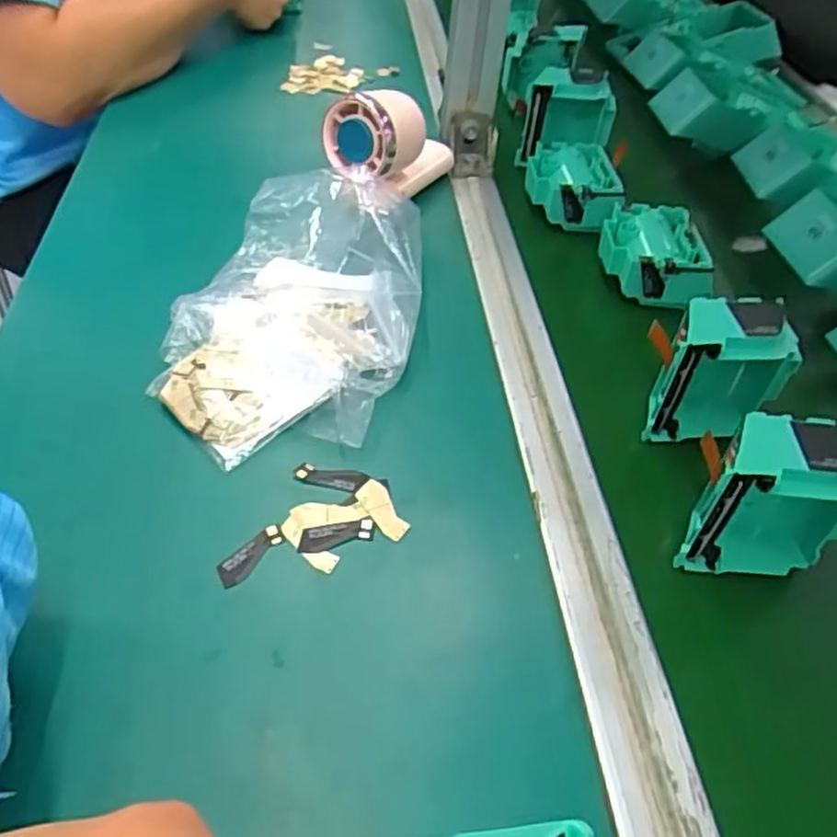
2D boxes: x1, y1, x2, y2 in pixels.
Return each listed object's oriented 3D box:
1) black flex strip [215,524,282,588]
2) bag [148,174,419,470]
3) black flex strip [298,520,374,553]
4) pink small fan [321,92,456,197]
[{"bbox_3d":[-0.078,0.063,0.336,0.014,0.004,0.035,31,51,23],"label":"black flex strip"},{"bbox_3d":[-0.070,-0.074,0.444,0.137,0.040,0.233,11,46,5],"label":"bag"},{"bbox_3d":[-0.039,0.055,0.347,0.036,0.004,0.014,-7,47,-11],"label":"black flex strip"},{"bbox_3d":[-0.008,-0.205,0.544,0.045,0.061,0.125,41,29,30],"label":"pink small fan"}]

